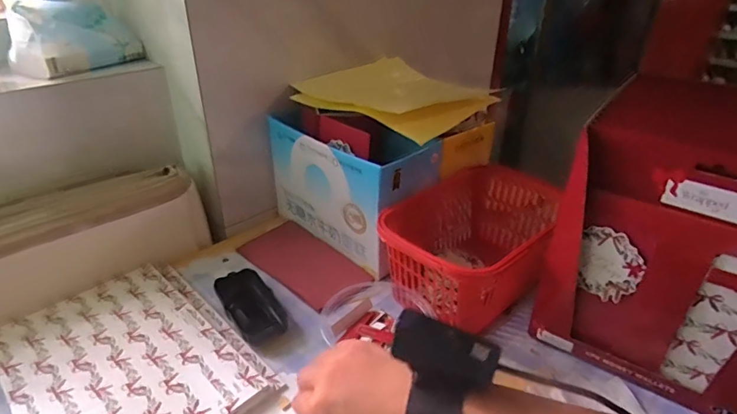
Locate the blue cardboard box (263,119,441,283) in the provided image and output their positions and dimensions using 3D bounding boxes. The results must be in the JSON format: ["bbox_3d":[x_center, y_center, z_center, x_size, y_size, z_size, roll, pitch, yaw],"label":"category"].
[{"bbox_3d":[-0.025,-0.032,0.647,0.112,0.158,0.223,-24,40,-38],"label":"blue cardboard box"}]

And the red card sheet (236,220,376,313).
[{"bbox_3d":[-0.087,0.073,0.621,0.093,0.009,0.177,-29,42,-36],"label":"red card sheet"}]

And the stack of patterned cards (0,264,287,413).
[{"bbox_3d":[-0.237,0.152,0.464,0.191,0.015,0.257,-25,40,-38],"label":"stack of patterned cards"}]

